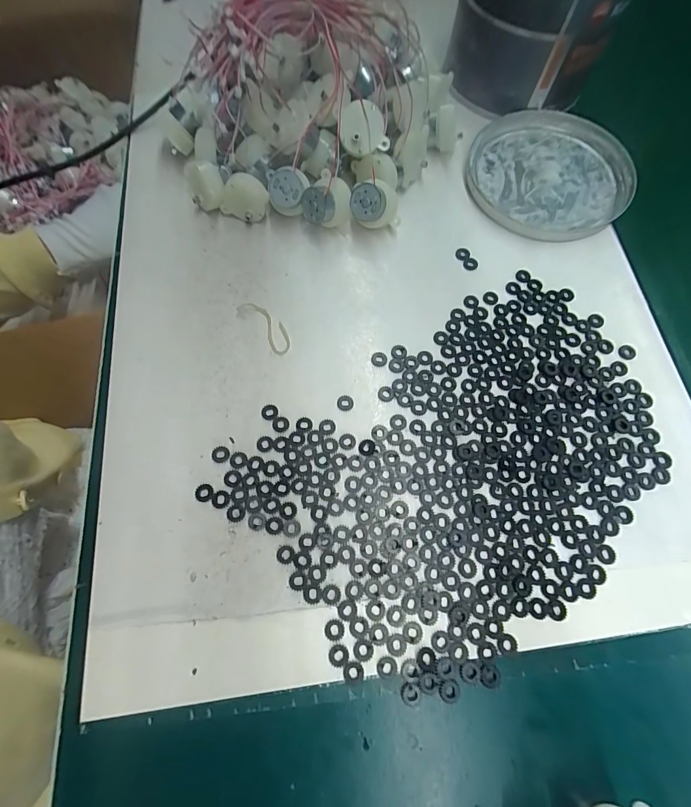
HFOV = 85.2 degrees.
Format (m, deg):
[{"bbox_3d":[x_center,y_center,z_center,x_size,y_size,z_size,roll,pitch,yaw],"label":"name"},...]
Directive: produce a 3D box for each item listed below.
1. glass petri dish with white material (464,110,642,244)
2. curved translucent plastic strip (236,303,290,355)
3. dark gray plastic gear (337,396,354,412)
[{"bbox_3d":[0.170,-0.192,0.314,0.131,0.014,0.131,0,71,-1],"label":"glass petri dish with white material"},{"bbox_3d":[-0.055,-0.053,0.261,0.046,0.004,0.017,44,69,6],"label":"curved translucent plastic strip"},{"bbox_3d":[0.000,0.000,0.243,0.011,0.004,0.010,0,71,-1],"label":"dark gray plastic gear"}]

